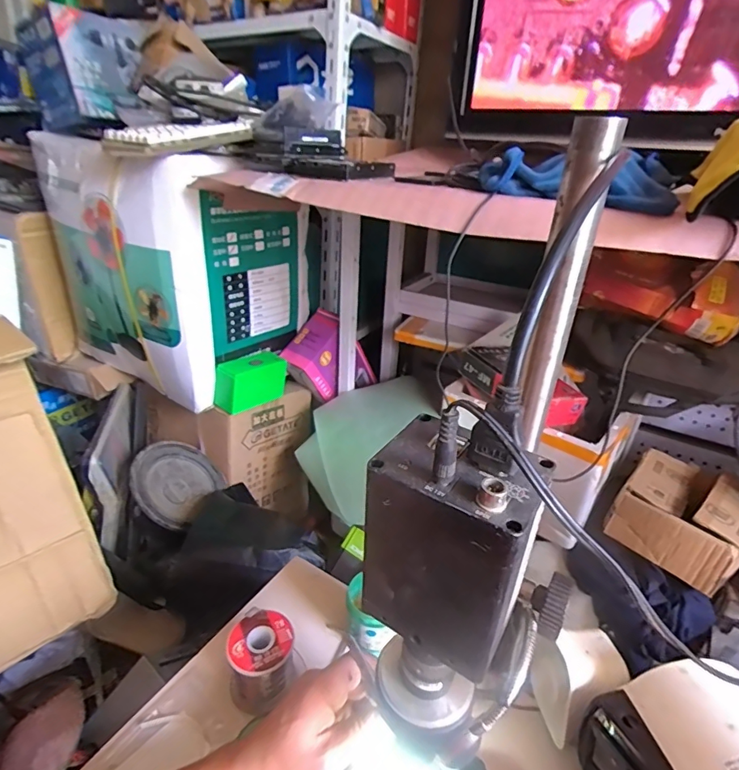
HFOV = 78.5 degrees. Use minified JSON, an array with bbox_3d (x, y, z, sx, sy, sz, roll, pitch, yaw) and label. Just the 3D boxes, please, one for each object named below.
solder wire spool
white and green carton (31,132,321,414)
[{"bbox_3d":[-0.108,0.274,0.450,0.062,0.067,0.063,0,27,-8],"label":"solder wire spool"},{"bbox_3d":[-0.433,-0.272,1.065,0.515,0.474,0.422,18,30,27],"label":"white and green carton"}]

